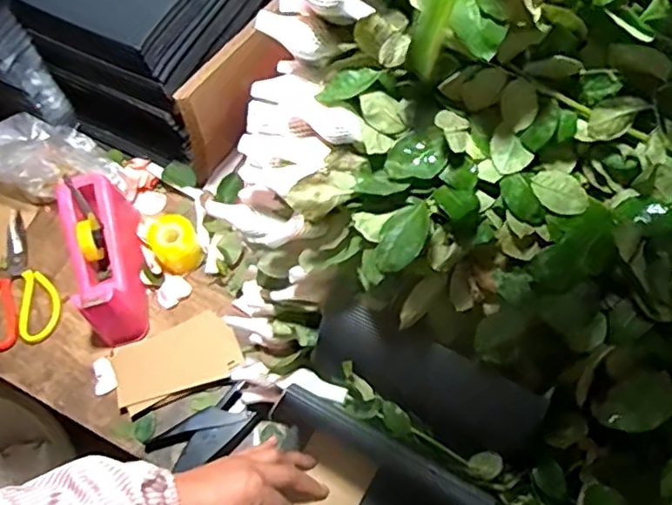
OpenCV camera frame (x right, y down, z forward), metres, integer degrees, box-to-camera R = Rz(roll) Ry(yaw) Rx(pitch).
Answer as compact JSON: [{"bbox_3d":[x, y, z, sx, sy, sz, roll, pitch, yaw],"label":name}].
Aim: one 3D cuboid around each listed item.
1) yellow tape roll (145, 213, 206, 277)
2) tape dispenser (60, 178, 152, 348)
[{"bbox_3d":[-0.215,-0.010,0.820,0.061,0.064,0.058,-1,63,1],"label":"yellow tape roll"},{"bbox_3d":[-0.297,0.007,0.787,0.075,0.094,0.204,-15,64,-6],"label":"tape dispenser"}]

